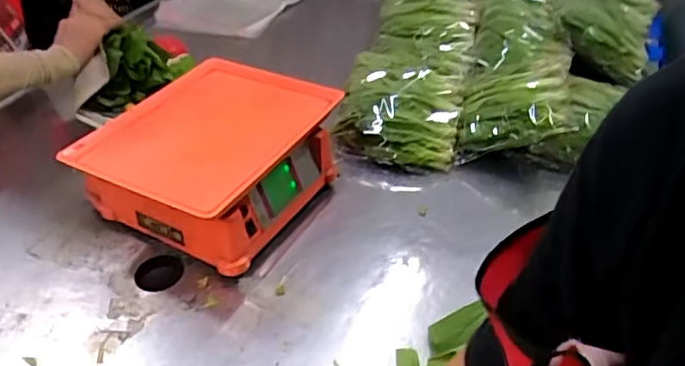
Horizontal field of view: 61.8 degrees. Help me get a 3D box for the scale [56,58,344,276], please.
[{"bbox_3d":[-0.169,-0.023,0.766,0.234,0.149,0.284,20,42,23],"label":"scale"}]

